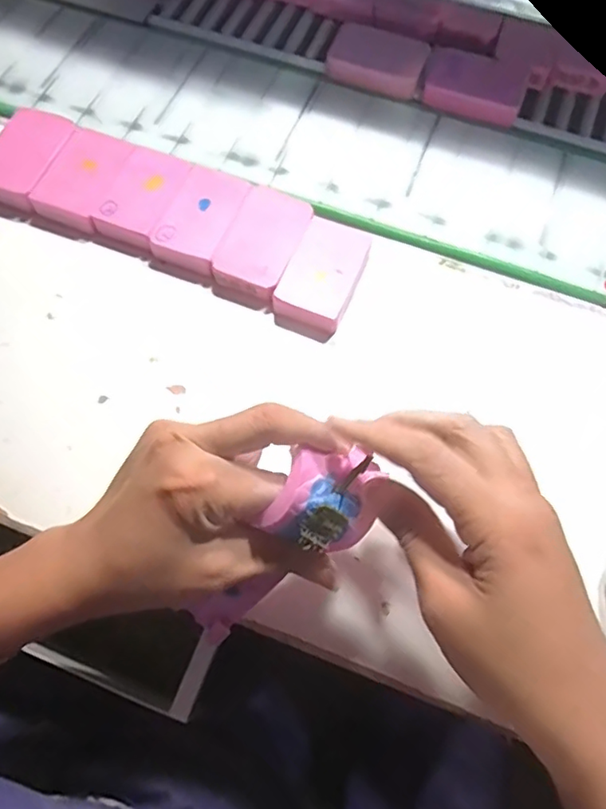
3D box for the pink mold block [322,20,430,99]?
[{"bbox_3d":[0.057,-0.262,0.442,0.071,0.016,0.050,20,70,7],"label":"pink mold block"}]

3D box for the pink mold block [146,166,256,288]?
[{"bbox_3d":[-0.068,-0.124,0.391,0.046,0.017,0.082,23,70,8],"label":"pink mold block"}]

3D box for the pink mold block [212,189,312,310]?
[{"bbox_3d":[-0.026,-0.103,0.375,0.044,0.017,0.074,24,71,8],"label":"pink mold block"}]

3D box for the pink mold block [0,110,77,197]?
[{"bbox_3d":[-0.191,-0.172,0.405,0.047,0.022,0.066,20,70,7],"label":"pink mold block"}]

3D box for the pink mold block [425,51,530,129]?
[{"bbox_3d":[0.128,-0.236,0.430,0.073,0.019,0.035,20,70,7],"label":"pink mold block"}]

